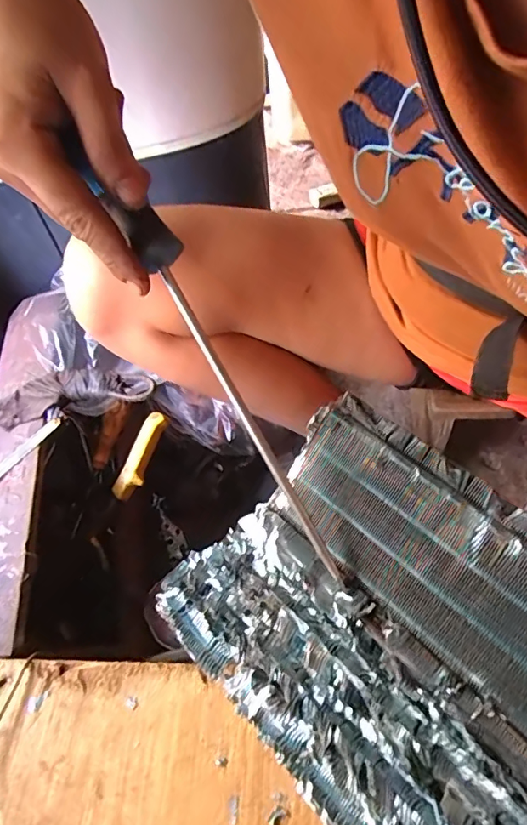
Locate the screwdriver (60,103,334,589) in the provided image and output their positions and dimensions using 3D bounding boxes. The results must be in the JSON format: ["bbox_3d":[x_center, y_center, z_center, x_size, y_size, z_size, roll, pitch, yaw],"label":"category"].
[{"bbox_3d":[-0.023,-0.026,0.238,0.028,0.030,0.243,-32,96,-18],"label":"screwdriver"}]

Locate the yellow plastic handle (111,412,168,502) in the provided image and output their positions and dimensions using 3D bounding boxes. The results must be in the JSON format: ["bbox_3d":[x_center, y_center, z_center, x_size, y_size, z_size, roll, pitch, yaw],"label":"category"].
[{"bbox_3d":[-0.139,0.049,0.537,0.022,0.023,0.103,21,81,20],"label":"yellow plastic handle"}]

